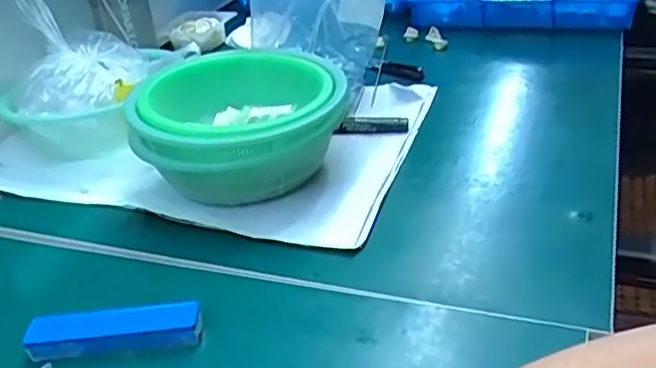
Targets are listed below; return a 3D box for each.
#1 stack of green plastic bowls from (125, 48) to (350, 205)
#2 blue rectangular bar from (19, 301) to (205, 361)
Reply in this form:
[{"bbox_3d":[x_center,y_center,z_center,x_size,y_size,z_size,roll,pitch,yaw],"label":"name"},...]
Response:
[{"bbox_3d":[-0.070,-0.052,0.593,0.168,0.102,0.184,-1,32,10],"label":"stack of green plastic bowls"},{"bbox_3d":[-0.139,0.095,0.423,0.109,0.019,0.026,-6,31,2],"label":"blue rectangular bar"}]

